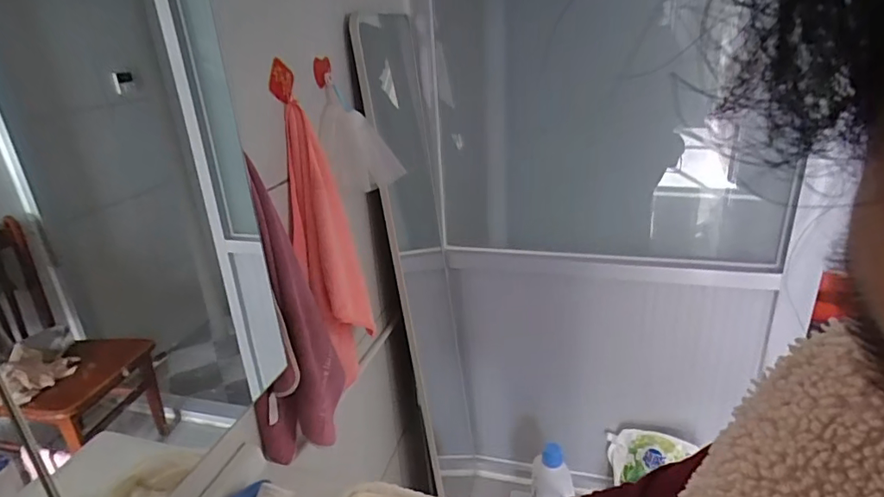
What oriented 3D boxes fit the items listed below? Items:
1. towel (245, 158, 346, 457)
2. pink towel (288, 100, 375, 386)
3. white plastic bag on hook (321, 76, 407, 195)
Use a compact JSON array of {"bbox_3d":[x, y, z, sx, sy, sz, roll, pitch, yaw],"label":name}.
[{"bbox_3d":[-0.232,0.112,0.790,0.108,0.414,0.135,-5,23,-3],"label":"towel"},{"bbox_3d":[-0.184,-0.003,0.887,0.072,0.438,0.151,10,26,30],"label":"pink towel"},{"bbox_3d":[-0.147,-0.195,0.935,0.131,0.177,0.050,-11,24,-16],"label":"white plastic bag on hook"}]

